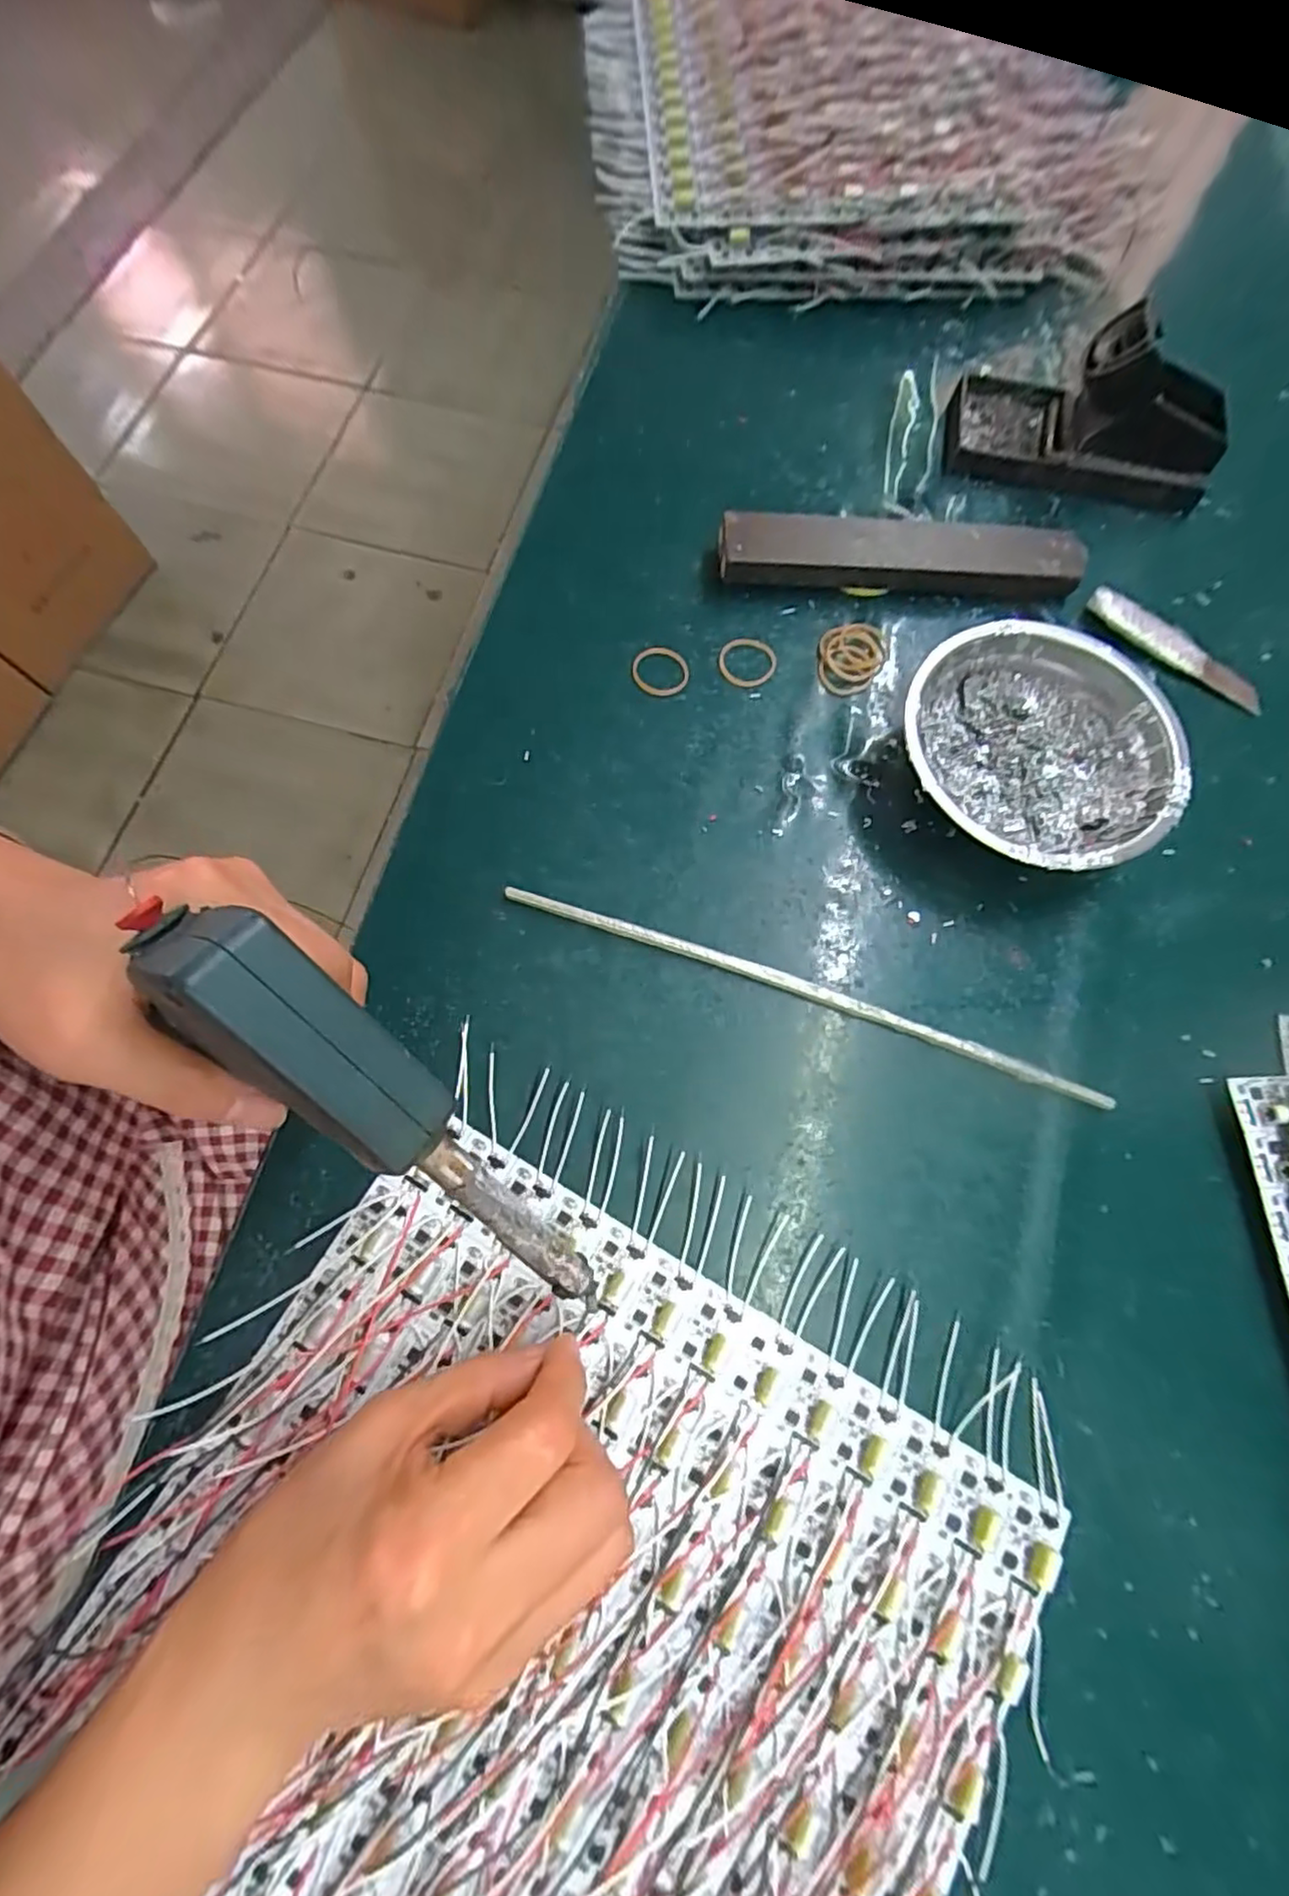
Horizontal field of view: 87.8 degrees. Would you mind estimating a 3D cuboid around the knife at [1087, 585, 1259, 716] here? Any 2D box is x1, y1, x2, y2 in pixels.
[{"bbox_3d":[0.287,-0.163,0.360,0.102,0.015,0.016,33,74,8],"label":"knife"}]

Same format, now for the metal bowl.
[{"bbox_3d":[0.181,-0.089,0.320,0.120,0.040,0.122,1,73,-2],"label":"metal bowl"}]

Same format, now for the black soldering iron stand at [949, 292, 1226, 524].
[{"bbox_3d":[0.255,-0.302,0.374,0.143,0.054,0.066,11,73,1],"label":"black soldering iron stand"}]

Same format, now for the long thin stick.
[{"bbox_3d":[0.070,0.018,0.301,0.275,0.005,0.010,19,73,4],"label":"long thin stick"}]

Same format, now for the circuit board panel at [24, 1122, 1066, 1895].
[{"bbox_3d":[-0.045,0.256,0.221,0.285,0.012,0.298,31,74,7],"label":"circuit board panel"}]

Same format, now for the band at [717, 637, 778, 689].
[{"bbox_3d":[0.055,-0.152,0.355,0.029,0.004,0.030,1,73,-2],"label":"band"}]

